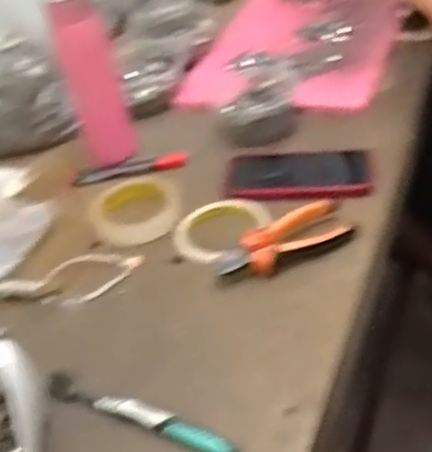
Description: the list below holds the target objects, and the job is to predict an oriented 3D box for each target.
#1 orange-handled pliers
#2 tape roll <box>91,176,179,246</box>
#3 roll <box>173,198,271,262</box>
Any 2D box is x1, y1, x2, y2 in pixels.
[{"bbox_3d":[0.069,0.014,0.714,0.144,0.015,0.052,-30,41,-22],"label":"orange-handled pliers"},{"bbox_3d":[-0.089,-0.017,0.800,0.094,0.025,0.094,-8,37,6],"label":"tape roll"},{"bbox_3d":[0.003,0.005,0.746,0.099,0.014,0.095,-8,37,6],"label":"roll"}]

